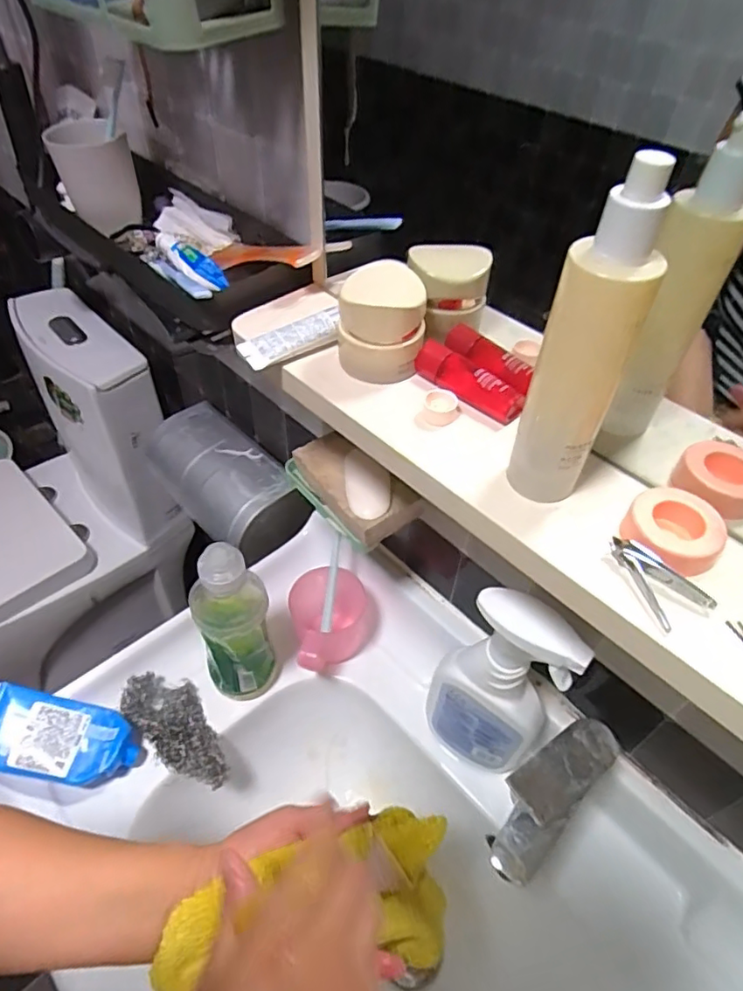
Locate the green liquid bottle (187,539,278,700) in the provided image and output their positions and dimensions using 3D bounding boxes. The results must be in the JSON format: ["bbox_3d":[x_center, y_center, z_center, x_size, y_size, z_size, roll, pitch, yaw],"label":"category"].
[{"bbox_3d":[-0.140,0.134,0.587,0.069,0.231,0.058,-10,49,-11],"label":"green liquid bottle"}]

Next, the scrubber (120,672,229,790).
[{"bbox_3d":[-0.204,0.247,0.617,0.143,0.032,0.069,36,56,26],"label":"scrubber"}]

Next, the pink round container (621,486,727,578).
[{"bbox_3d":[0.173,0.018,0.327,0.049,0.019,0.042,33,55,25],"label":"pink round container"}]

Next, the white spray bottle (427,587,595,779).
[{"bbox_3d":[0.113,0.179,0.528,0.100,0.242,0.049,34,55,25],"label":"white spray bottle"}]

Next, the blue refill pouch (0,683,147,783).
[{"bbox_3d":[-0.324,0.243,0.578,0.177,0.033,0.072,14,47,-8],"label":"blue refill pouch"}]

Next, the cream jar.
[{"bbox_3d":[0.007,-0.129,0.428,0.063,0.064,0.067,2,48,-1],"label":"cream jar"}]

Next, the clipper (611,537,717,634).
[{"bbox_3d":[0.158,0.045,0.315,0.031,0.010,0.052,-13,50,-14],"label":"clipper"}]

